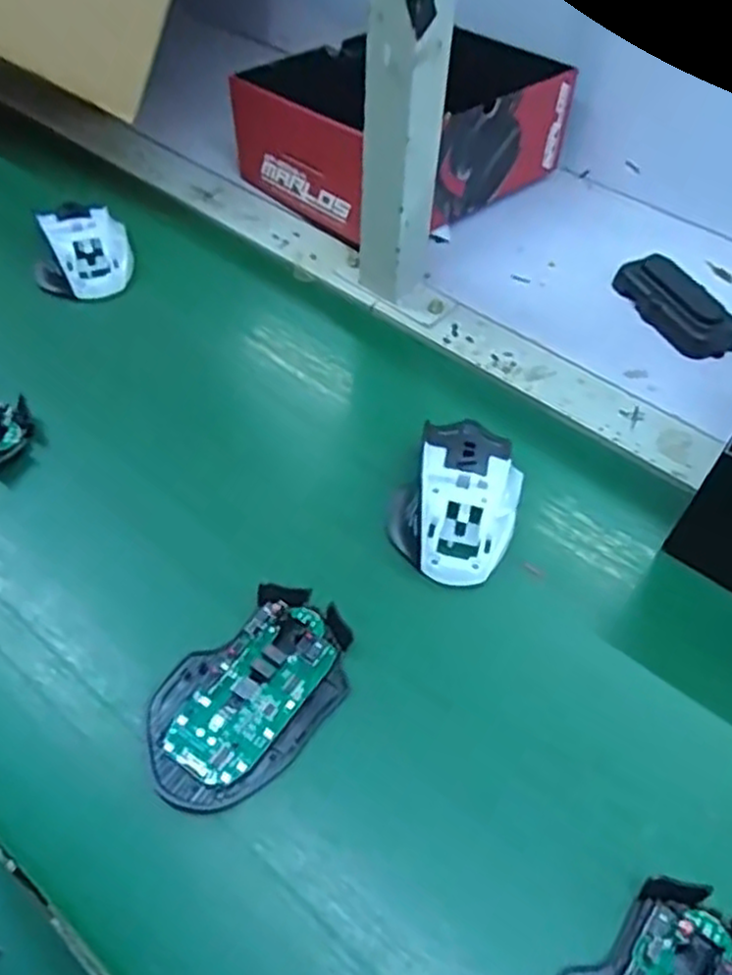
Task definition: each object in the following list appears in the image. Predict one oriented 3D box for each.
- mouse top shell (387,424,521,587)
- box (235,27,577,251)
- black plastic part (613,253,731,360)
[{"bbox_3d":[0.058,0.001,0.441,0.075,0.035,0.112,21,53,13],"label":"mouse top shell"},{"bbox_3d":[0.031,-0.320,0.655,0.244,0.100,0.192,-36,61,-27],"label":"box"},{"bbox_3d":[0.241,-0.142,0.576,0.043,0.025,0.103,-20,55,-18],"label":"black plastic part"}]

